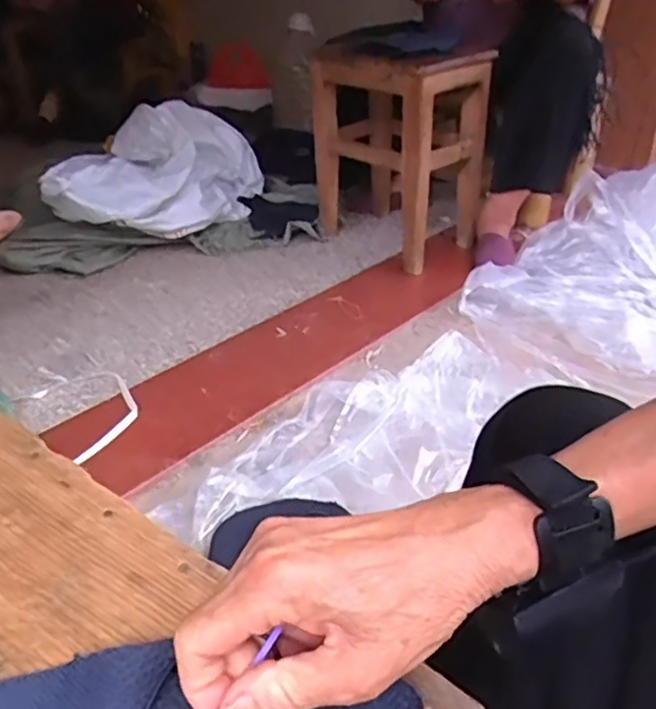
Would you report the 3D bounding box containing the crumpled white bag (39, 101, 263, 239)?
[{"bbox_3d":[-0.396,-0.424,1.568,0.465,0.243,0.333,-6,33,-6],"label":"crumpled white bag"}]

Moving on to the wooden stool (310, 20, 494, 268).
[{"bbox_3d":[0.148,-0.446,1.454,0.228,0.428,0.341,-27,40,-34],"label":"wooden stool"}]

